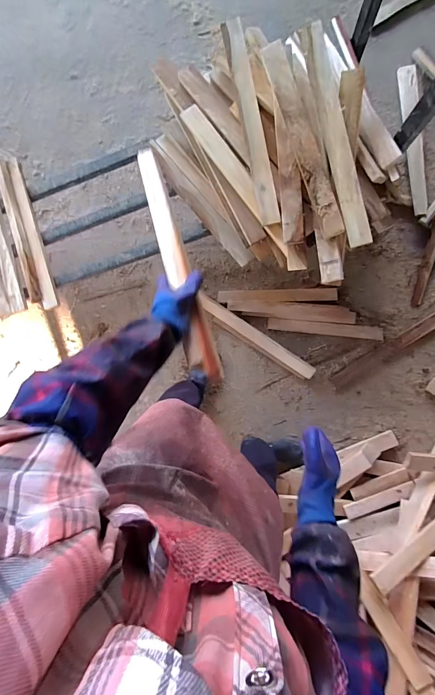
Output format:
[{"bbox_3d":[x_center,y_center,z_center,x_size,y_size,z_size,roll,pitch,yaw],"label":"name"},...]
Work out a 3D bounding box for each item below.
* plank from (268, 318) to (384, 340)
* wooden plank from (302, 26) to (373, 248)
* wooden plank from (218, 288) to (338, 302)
[{"bbox_3d":[0.380,-0.070,1.175,0.391,0.032,0.046,7,93,4],"label":"plank"},{"bbox_3d":[0.299,-0.515,0.821,0.057,0.026,0.518,-13,97,27],"label":"wooden plank"},{"bbox_3d":[0.211,-0.187,1.183,0.418,0.020,0.045,0,93,4],"label":"wooden plank"}]

